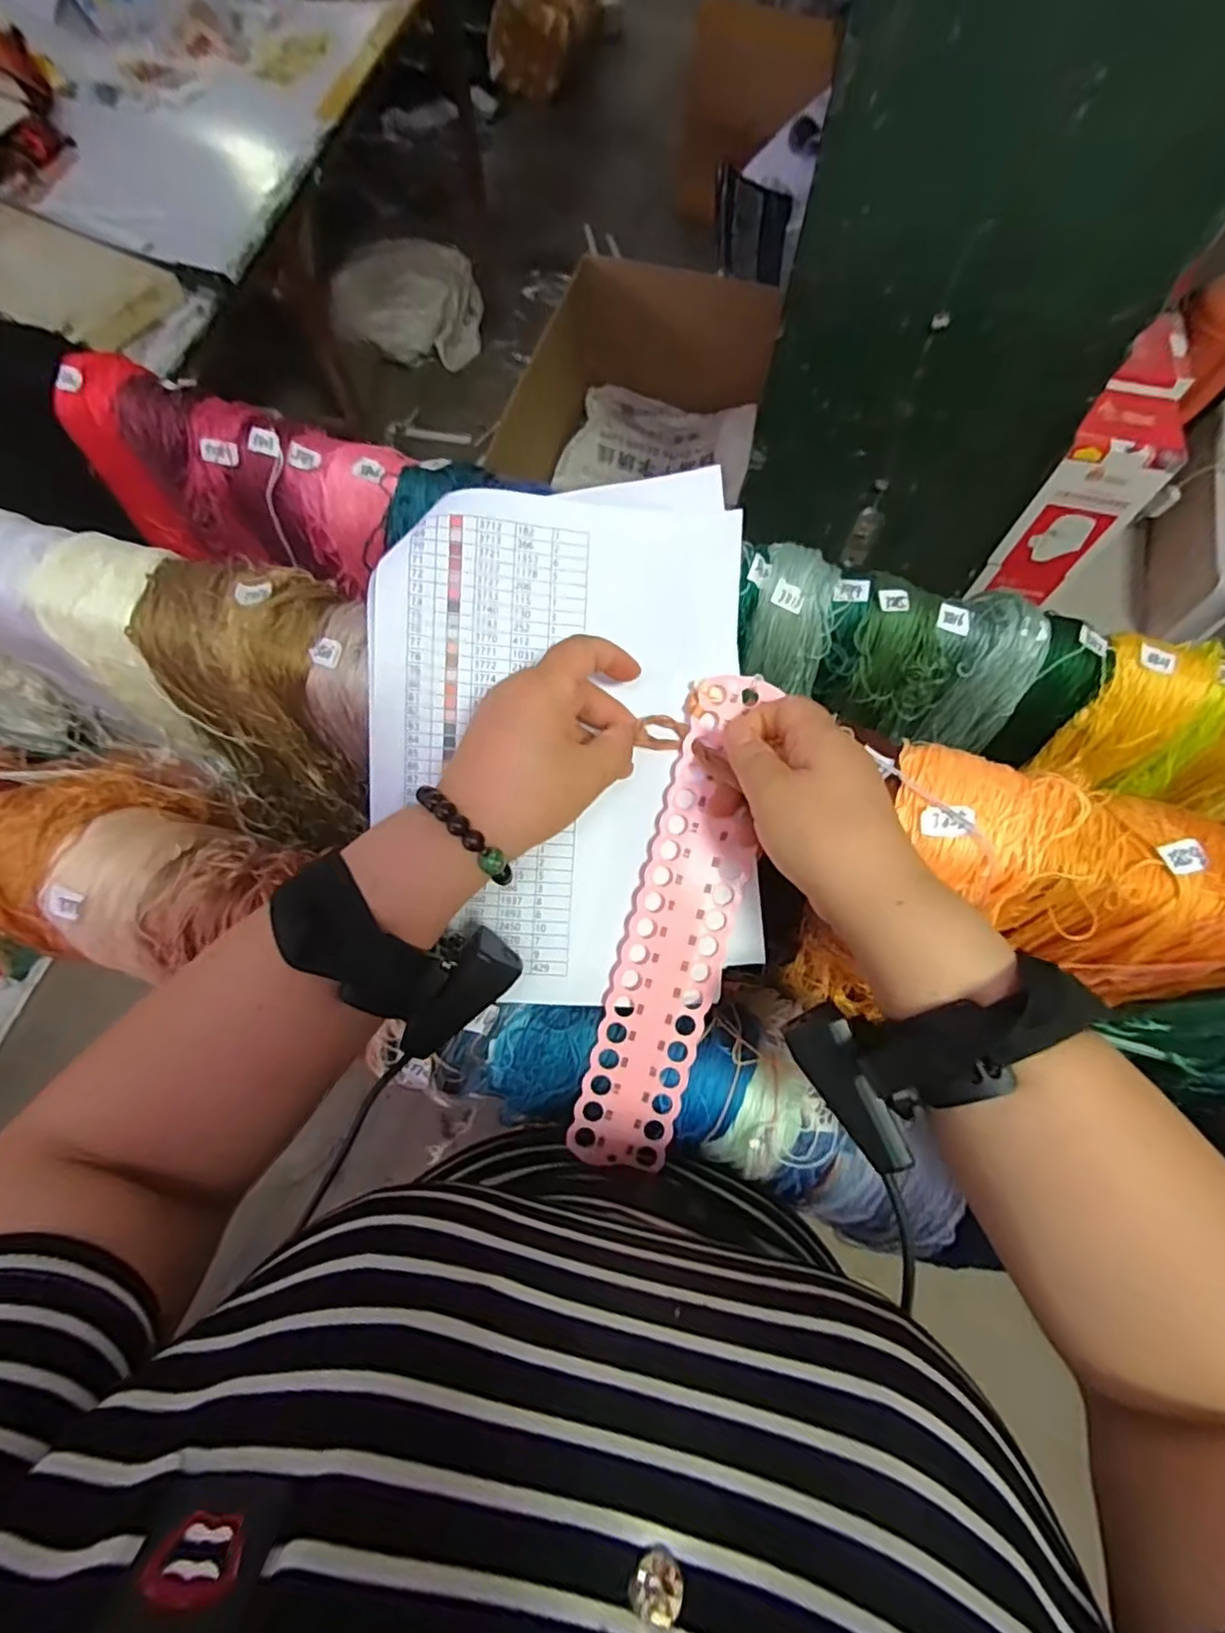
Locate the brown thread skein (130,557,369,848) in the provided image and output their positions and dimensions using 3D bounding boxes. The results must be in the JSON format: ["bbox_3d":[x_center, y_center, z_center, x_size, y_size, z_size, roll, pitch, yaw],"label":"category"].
[{"bbox_3d":[-0.248,-0.082,0.493,0.126,0.192,0.128,8,70,3],"label":"brown thread skein"}]

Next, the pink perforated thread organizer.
[{"bbox_3d":[0.039,0.061,0.379,0.062,0.006,0.287,13,89,5],"label":"pink perforated thread organizer"}]

